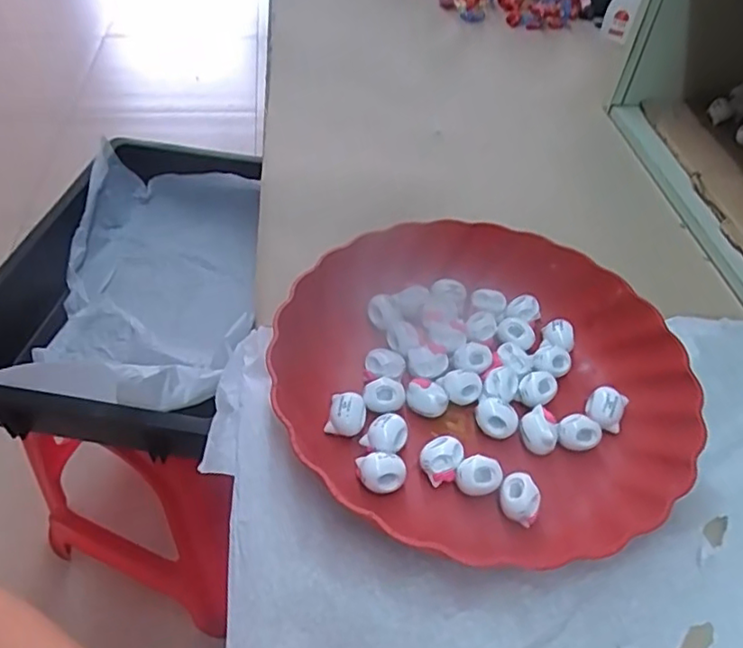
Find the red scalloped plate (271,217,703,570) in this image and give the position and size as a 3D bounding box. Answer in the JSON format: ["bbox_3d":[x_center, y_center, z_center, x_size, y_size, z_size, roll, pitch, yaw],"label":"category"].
[{"bbox_3d":[0.066,0.023,0.375,0.233,0.041,0.224,3,48,-3],"label":"red scalloped plate"}]

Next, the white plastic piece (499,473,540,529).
[{"bbox_3d":[0.081,0.096,0.333,0.022,0.020,0.022,20,50,12],"label":"white plastic piece"}]

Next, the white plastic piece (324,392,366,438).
[{"bbox_3d":[-0.014,0.052,0.360,0.022,0.015,0.021,9,48,3],"label":"white plastic piece"}]

